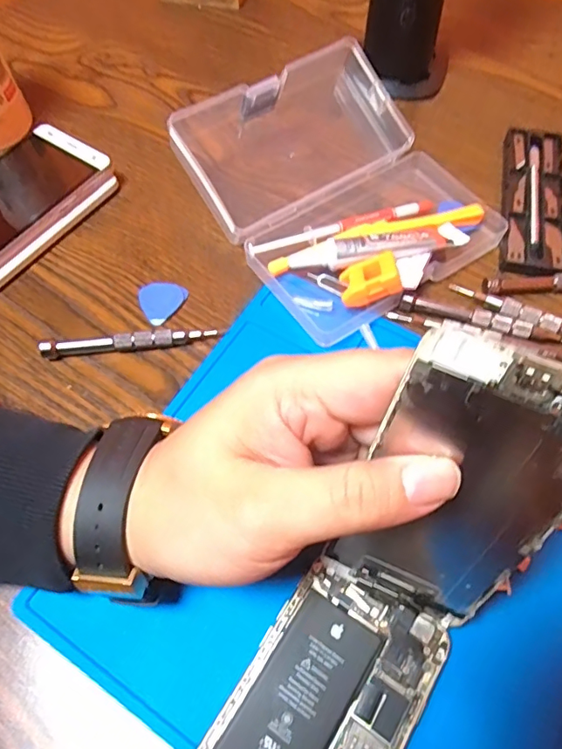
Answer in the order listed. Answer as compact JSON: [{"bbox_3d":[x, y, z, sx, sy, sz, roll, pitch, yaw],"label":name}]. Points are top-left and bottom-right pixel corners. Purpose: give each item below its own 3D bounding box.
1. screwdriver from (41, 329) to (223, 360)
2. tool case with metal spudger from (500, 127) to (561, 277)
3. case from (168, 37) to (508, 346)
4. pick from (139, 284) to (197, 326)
[{"bbox_3d":[-0.087,-0.018,0.295,0.098,0.012,0.007,-5,61,-1],"label":"screwdriver"},{"bbox_3d":[0.169,-0.116,0.341,0.038,0.009,0.131,11,62,8],"label":"tool case with metal spudger"},{"bbox_3d":[0.032,-0.133,0.331,0.158,0.050,0.199,-32,65,-15],"label":"case"},{"bbox_3d":[-0.072,-0.047,0.314,0.030,0.004,0.028,-33,71,-12],"label":"pick"}]

